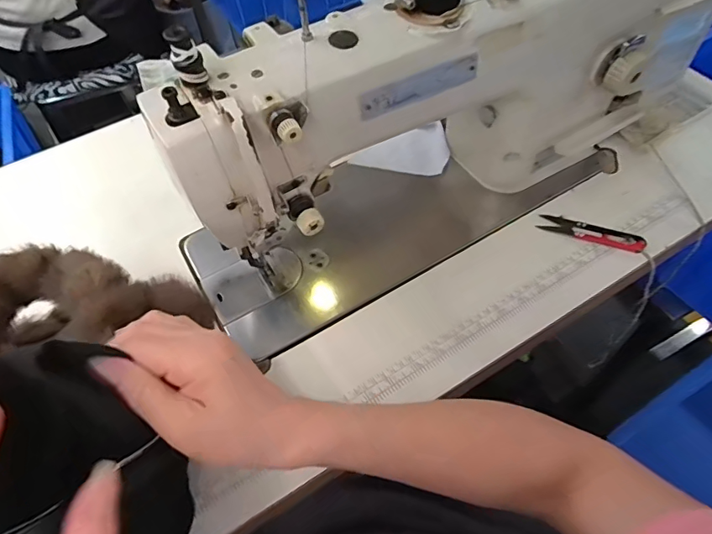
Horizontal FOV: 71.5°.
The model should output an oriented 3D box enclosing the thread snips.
[{"bbox_3d":[0.249,-0.038,0.523,0.103,0.011,0.026,19,59,15],"label":"thread snips"}]

